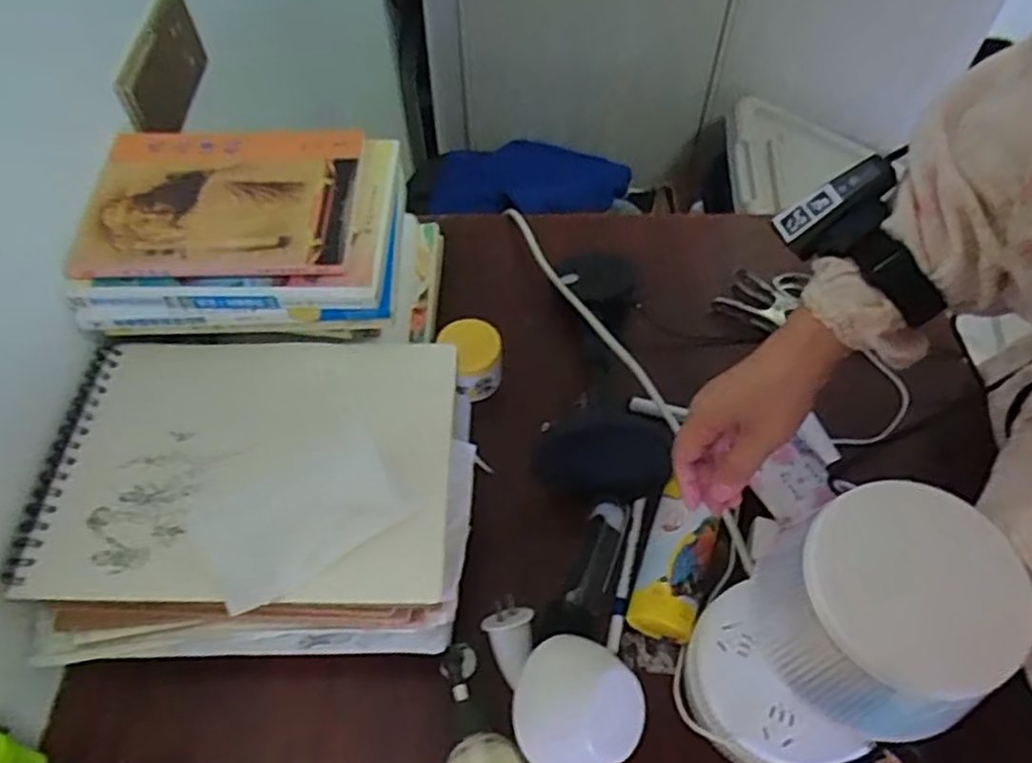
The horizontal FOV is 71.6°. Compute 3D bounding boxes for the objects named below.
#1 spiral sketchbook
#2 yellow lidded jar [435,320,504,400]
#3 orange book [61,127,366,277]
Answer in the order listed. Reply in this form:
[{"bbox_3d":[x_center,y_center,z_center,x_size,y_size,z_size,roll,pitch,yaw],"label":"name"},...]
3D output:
[{"bbox_3d":[-0.197,0.055,0.527,0.286,0.018,0.211,0,57,1],"label":"spiral sketchbook"},{"bbox_3d":[-0.040,-0.021,0.653,0.050,0.059,0.052,-1,57,1],"label":"yellow lidded jar"},{"bbox_3d":[-0.240,-0.144,0.571,0.217,0.028,0.141,0,57,1],"label":"orange book"}]

